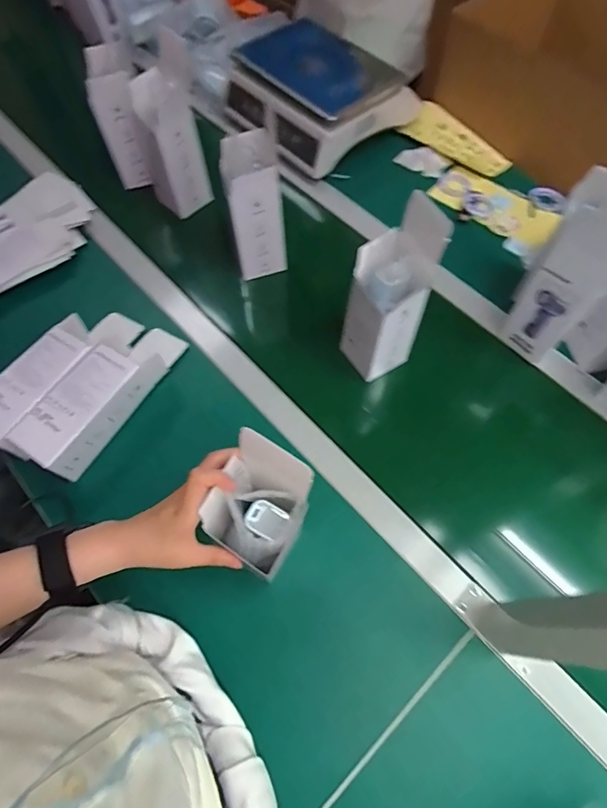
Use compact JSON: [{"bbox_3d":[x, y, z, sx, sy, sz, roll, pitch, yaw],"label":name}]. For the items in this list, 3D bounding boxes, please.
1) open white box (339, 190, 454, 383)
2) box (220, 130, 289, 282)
[{"bbox_3d":[0.112,-0.132,0.574,0.095,0.229,0.079,-30,68,-13],"label":"open white box"},{"bbox_3d":[-0.071,-0.286,0.668,0.078,0.185,0.081,-14,66,-6],"label":"box"}]

